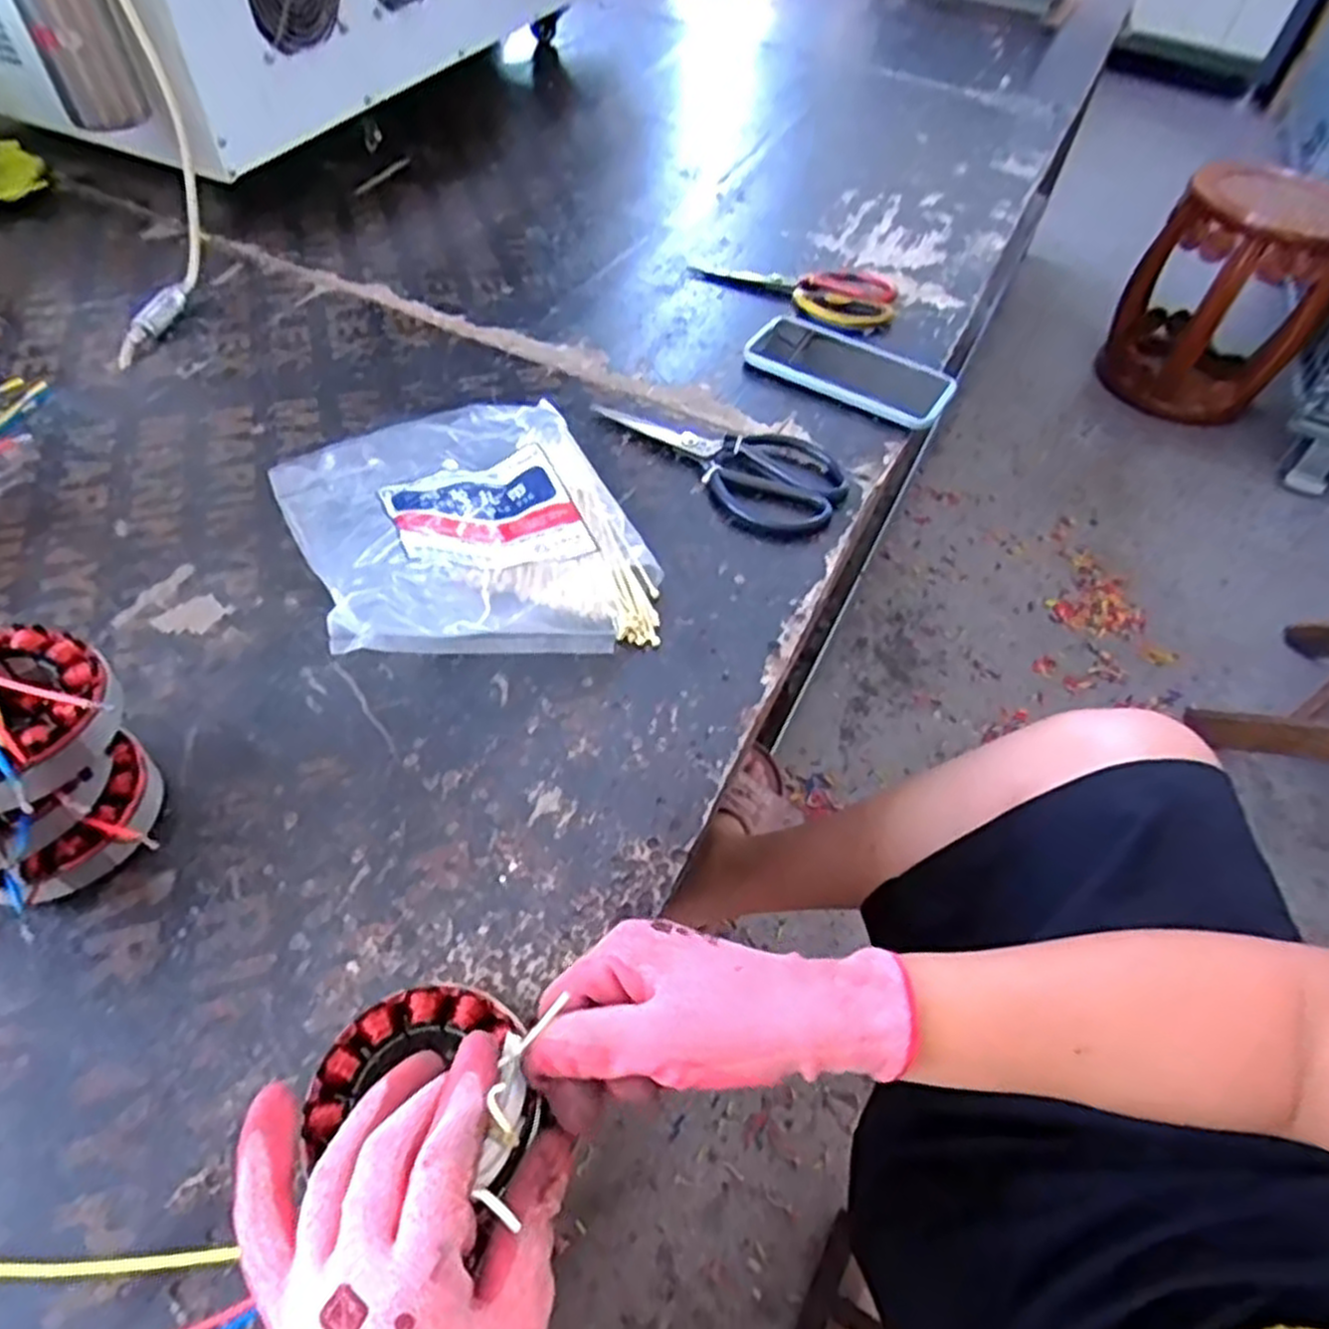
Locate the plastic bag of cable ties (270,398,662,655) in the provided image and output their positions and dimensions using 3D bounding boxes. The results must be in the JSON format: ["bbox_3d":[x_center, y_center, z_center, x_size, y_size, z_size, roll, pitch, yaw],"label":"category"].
[{"bbox_3d":[-0.126,-0.101,0.503,0.196,0.068,0.249,-18,56,-19],"label":"plastic bag of cable ties"}]

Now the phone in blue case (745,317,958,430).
[{"bbox_3d":[0.155,-0.251,0.675,0.168,0.016,0.092,28,54,15],"label":"phone in blue case"}]

